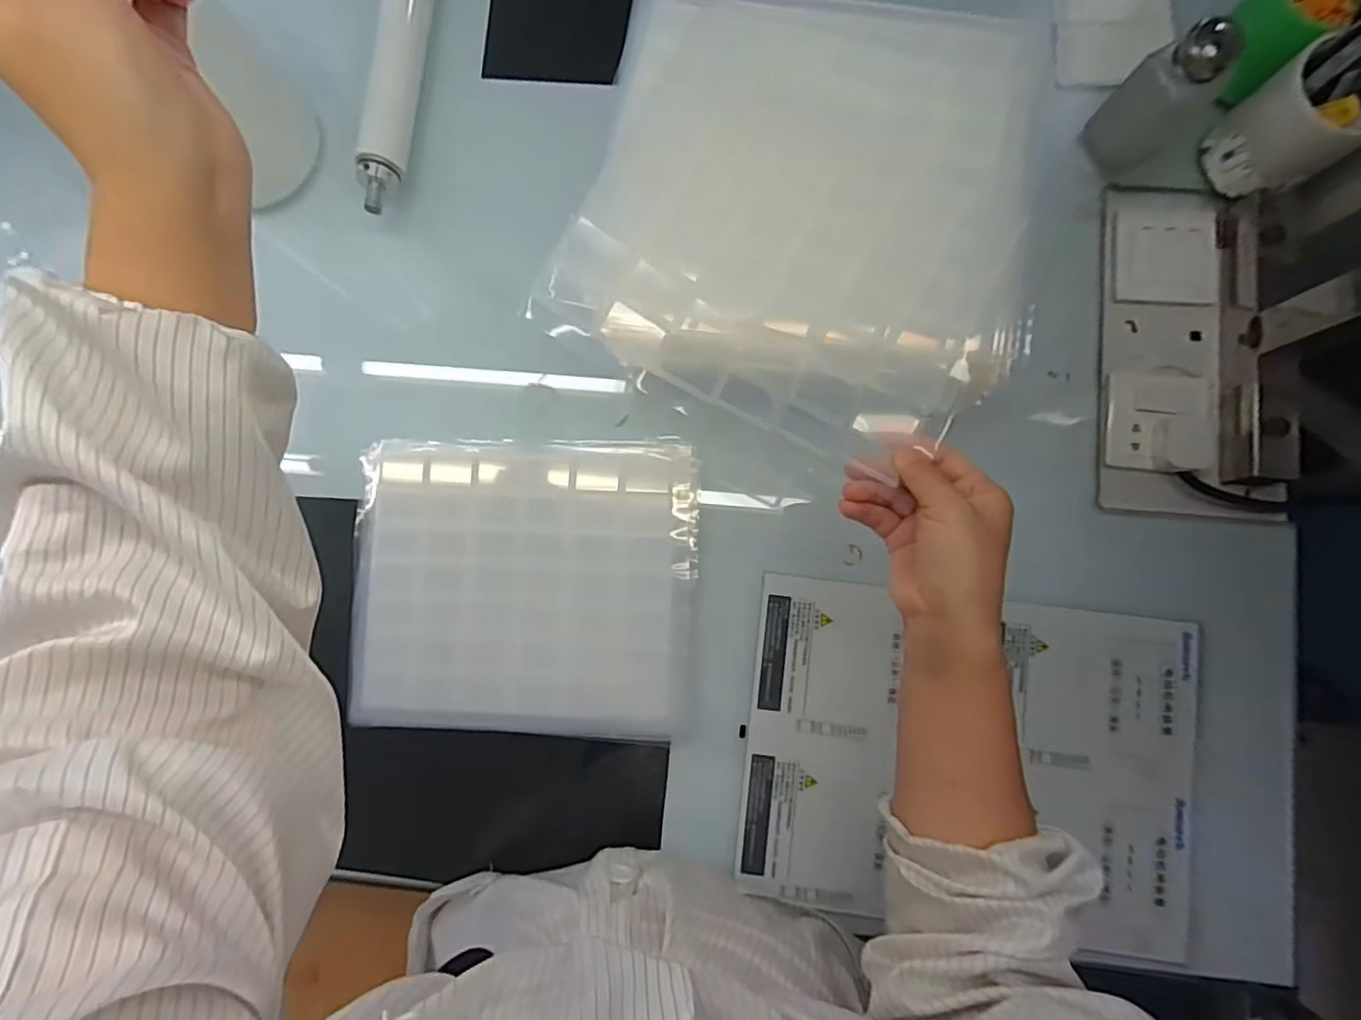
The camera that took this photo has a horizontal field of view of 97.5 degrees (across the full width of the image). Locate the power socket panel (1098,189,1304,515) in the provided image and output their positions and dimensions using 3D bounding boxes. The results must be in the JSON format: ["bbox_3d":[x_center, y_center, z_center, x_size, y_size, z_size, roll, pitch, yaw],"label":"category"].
[{"bbox_3d":[0.444,-0.140,0.532,0.147,0.057,0.291,2,85,2],"label":"power socket panel"}]

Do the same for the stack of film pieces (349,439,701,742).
[{"bbox_3d":[-0.131,0.064,0.511,0.282,0.032,0.243,1,85,2],"label":"stack of film pieces"}]

